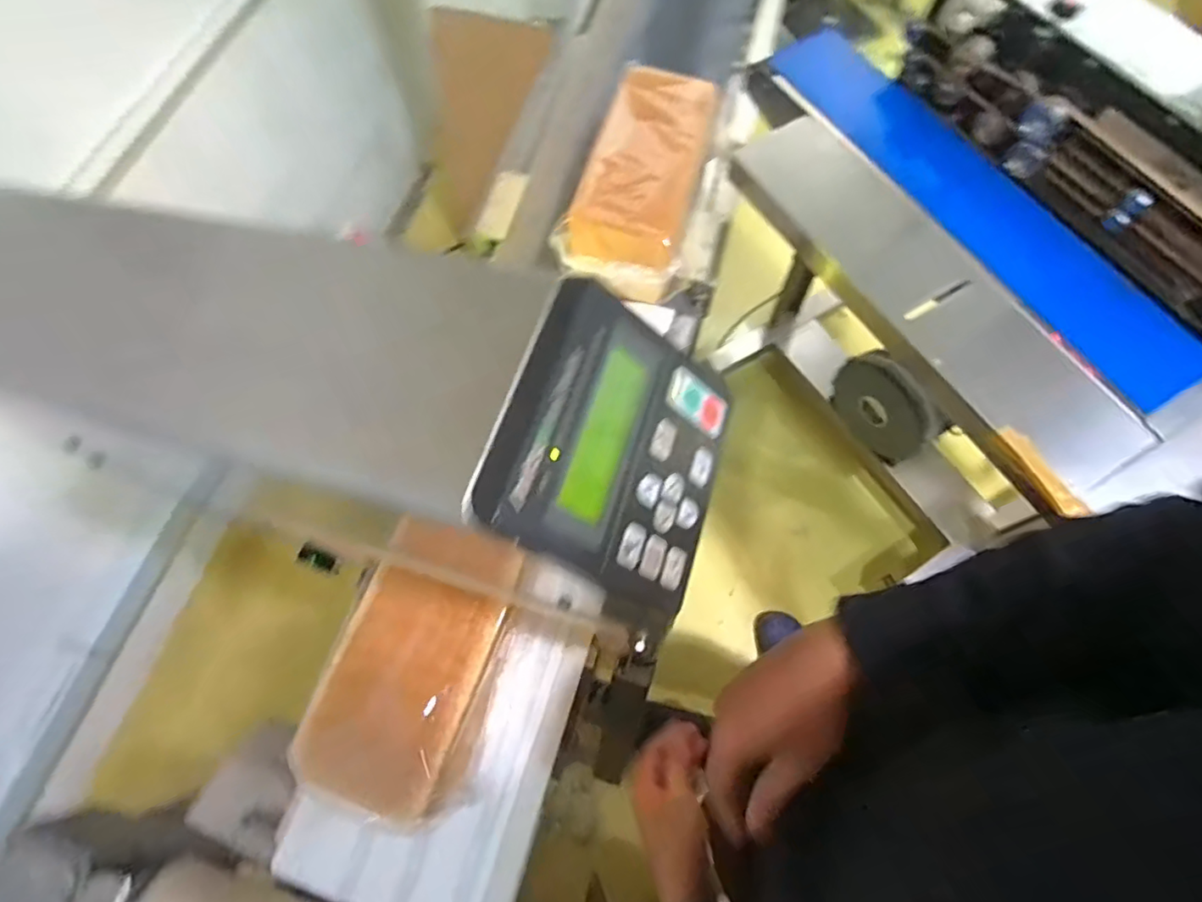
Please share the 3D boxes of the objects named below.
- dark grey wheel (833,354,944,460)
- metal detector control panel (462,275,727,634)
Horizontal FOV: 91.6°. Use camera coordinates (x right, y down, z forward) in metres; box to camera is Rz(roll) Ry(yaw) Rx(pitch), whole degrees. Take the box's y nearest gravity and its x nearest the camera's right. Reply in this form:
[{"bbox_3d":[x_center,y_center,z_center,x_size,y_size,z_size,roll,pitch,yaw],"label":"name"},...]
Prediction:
[{"bbox_3d":[0.626,-0.097,1.305,0.031,0.253,0.236,-42,71,-14],"label":"dark grey wheel"},{"bbox_3d":[0.008,0.000,0.328,0.139,0.011,0.159,31,66,-32],"label":"metal detector control panel"}]

